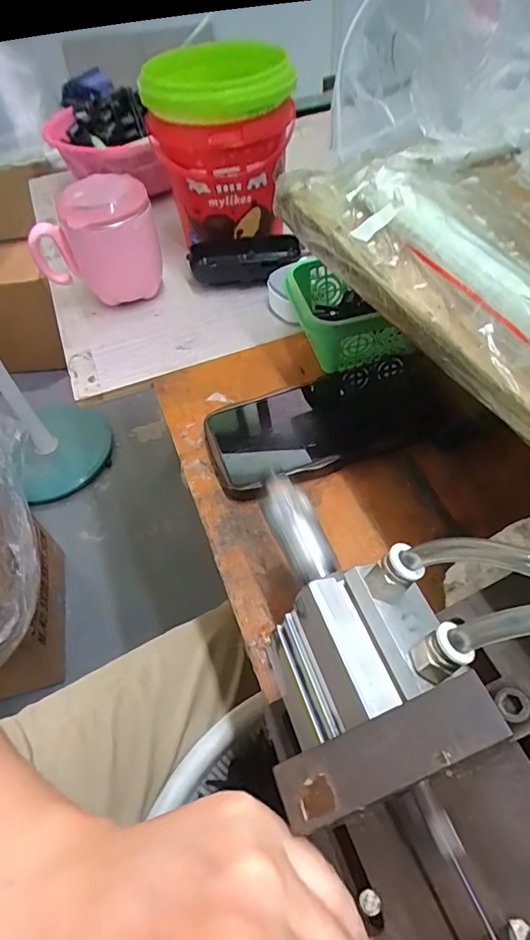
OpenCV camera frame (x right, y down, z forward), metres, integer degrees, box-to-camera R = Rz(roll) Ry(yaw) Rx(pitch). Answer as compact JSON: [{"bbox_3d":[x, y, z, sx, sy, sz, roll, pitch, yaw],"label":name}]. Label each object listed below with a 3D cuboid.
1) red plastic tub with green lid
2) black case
[{"bbox_3d":[-0.045,-0.309,0.486,0.124,0.159,0.134,-15,52,-6],"label":"red plastic tub with green lid"},{"bbox_3d":[-0.020,-0.206,0.490,0.105,0.023,0.044,-4,52,2],"label":"black case"}]

